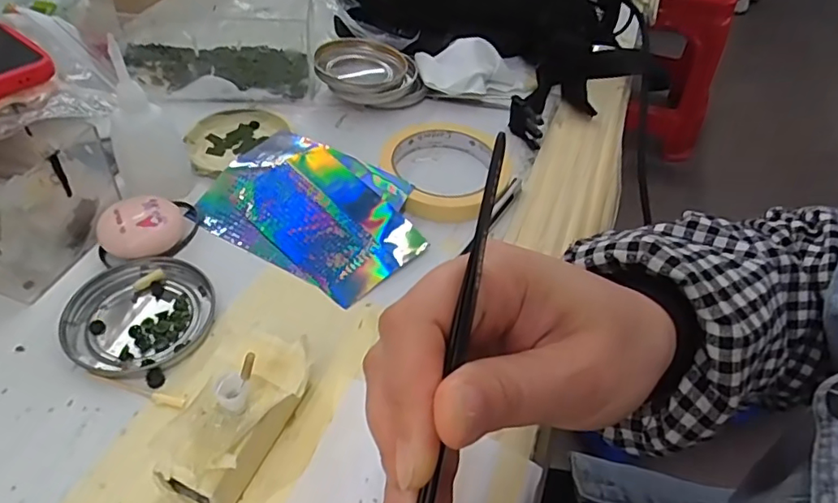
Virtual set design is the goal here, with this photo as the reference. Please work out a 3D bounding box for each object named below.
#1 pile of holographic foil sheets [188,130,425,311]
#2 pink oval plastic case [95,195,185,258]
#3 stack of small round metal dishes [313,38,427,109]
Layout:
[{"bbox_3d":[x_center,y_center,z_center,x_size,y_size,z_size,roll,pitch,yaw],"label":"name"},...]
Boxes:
[{"bbox_3d":[-0.071,-0.032,0.386,0.153,0.017,0.103,28,51,18],"label":"pile of holographic foil sheets"},{"bbox_3d":[-0.175,-0.014,0.355,0.049,0.022,0.040,-8,49,-13],"label":"pink oval plastic case"},{"bbox_3d":[-0.044,-0.156,0.491,0.088,0.027,0.079,-8,49,-13],"label":"stack of small round metal dishes"}]

